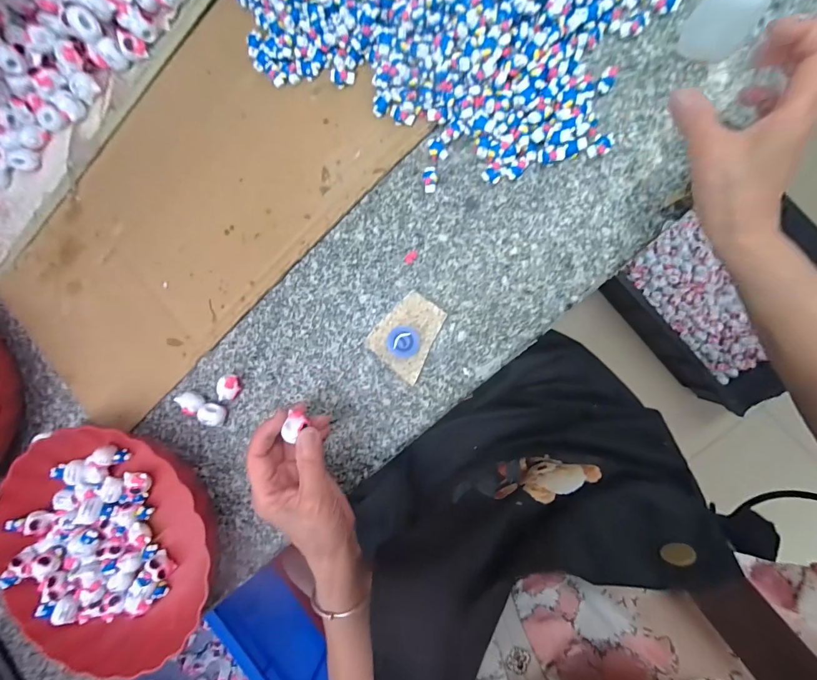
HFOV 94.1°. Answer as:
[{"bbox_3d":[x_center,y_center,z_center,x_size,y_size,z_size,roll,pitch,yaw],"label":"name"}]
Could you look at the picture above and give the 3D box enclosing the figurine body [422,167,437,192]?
[{"bbox_3d":[0.020,-0.151,0.356,0.013,0.014,0.021,-10,91,8],"label":"figurine body"}]

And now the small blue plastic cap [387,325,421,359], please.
[{"bbox_3d":[-0.004,0.002,0.356,0.029,0.016,0.029,0,93,8],"label":"small blue plastic cap"}]

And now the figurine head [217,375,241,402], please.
[{"bbox_3d":[-0.181,0.048,0.387,0.018,0.020,0.024,-11,91,8],"label":"figurine head"}]

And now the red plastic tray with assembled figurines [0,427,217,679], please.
[{"bbox_3d":[-0.311,0.212,0.397,0.225,0.050,0.219,20,95,7],"label":"red plastic tray with assembled figurines"}]

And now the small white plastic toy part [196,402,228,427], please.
[{"bbox_3d":[-0.200,0.076,0.390,0.018,0.024,0.025,-21,90,9],"label":"small white plastic toy part"}]

